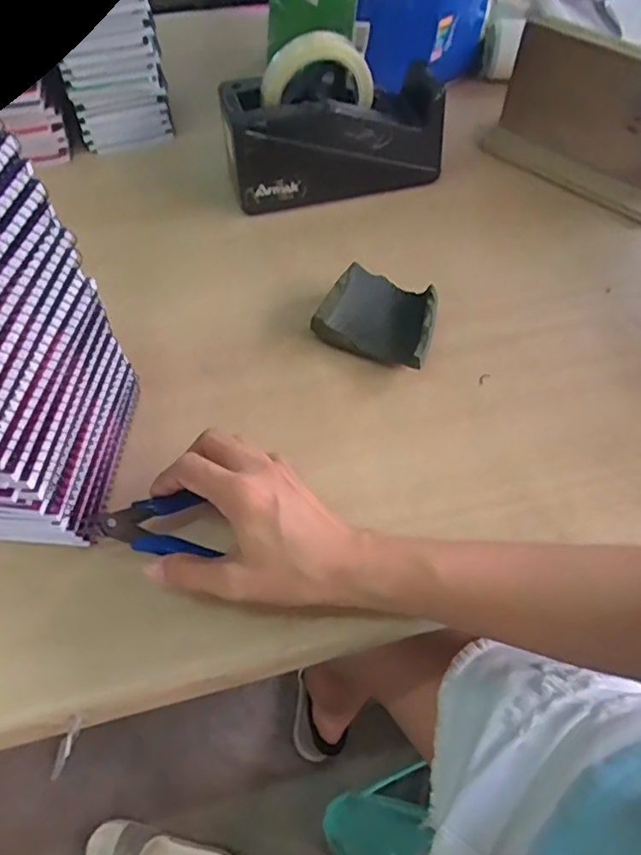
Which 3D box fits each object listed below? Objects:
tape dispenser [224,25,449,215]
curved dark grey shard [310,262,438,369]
[{"bbox_3d":[0.014,-0.276,0.540,0.202,0.119,0.070,-13,57,-10],"label":"tape dispenser"},{"bbox_3d":[0.050,-0.086,0.461,0.089,0.033,0.074,27,59,16],"label":"curved dark grey shard"}]

